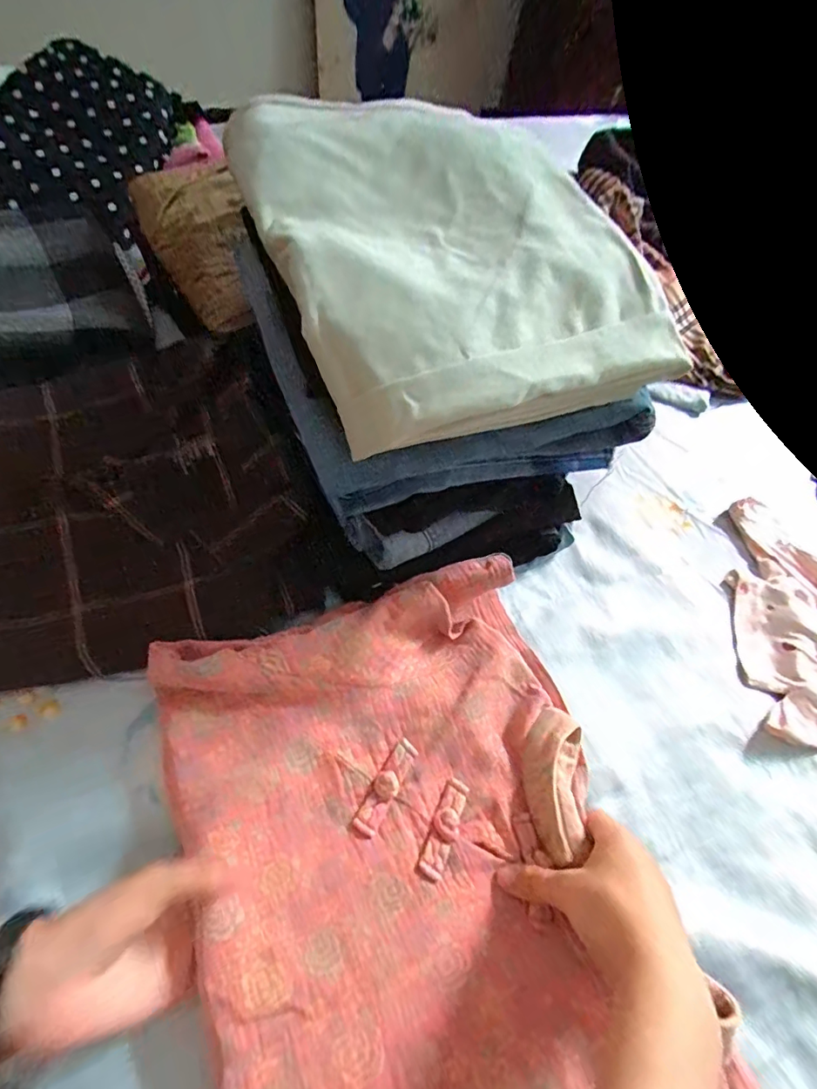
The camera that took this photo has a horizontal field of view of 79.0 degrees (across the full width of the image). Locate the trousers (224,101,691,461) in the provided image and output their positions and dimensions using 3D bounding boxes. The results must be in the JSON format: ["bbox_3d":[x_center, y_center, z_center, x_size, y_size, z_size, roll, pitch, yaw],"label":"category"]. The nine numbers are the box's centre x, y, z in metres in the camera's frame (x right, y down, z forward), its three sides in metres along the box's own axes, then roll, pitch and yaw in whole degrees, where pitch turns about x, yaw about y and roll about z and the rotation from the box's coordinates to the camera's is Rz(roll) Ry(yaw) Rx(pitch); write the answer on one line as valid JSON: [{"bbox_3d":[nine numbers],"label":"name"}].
[{"bbox_3d":[0.026,-0.190,0.322,0.239,0.081,0.251,-15,63,-16],"label":"trousers"}]

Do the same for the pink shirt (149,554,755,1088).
[{"bbox_3d":[0.026,0.235,0.296,0.274,0.067,0.438,-17,61,-13],"label":"pink shirt"}]

